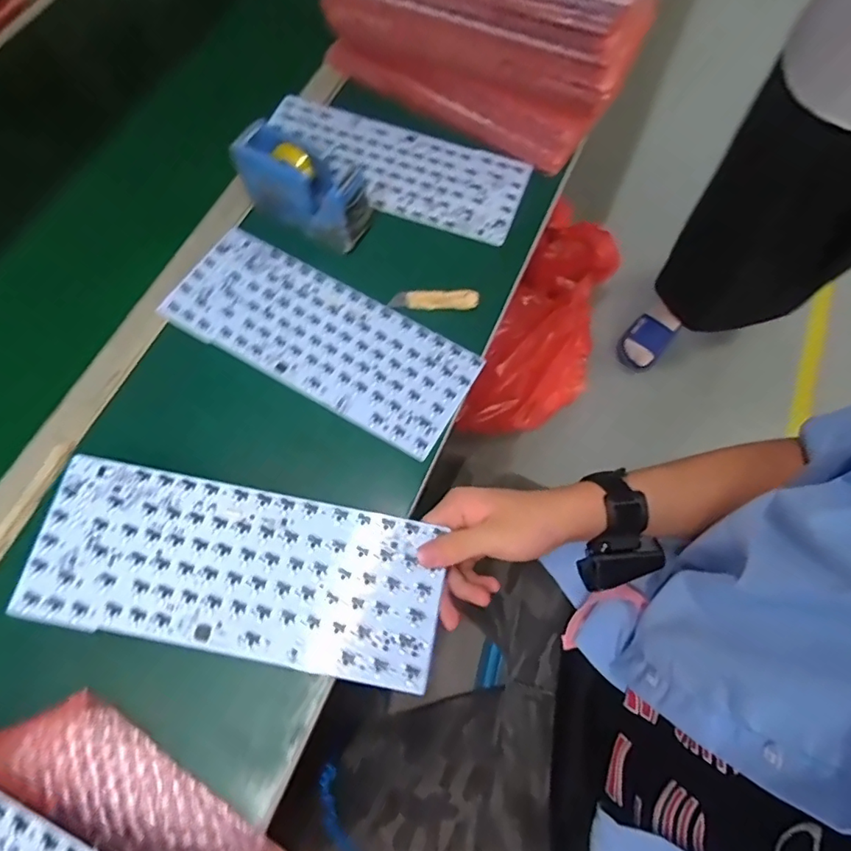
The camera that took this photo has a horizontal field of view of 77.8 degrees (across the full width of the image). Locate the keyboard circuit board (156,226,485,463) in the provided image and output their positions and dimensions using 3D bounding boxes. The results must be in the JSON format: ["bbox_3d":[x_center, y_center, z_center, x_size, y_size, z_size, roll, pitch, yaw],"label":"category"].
[{"bbox_3d":[-0.104,-0.090,0.526,0.304,0.004,0.122,30,72,9],"label":"keyboard circuit board"}]

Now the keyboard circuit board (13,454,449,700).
[{"bbox_3d":[-0.142,0.109,0.402,0.304,0.004,0.120,11,70,2],"label":"keyboard circuit board"}]

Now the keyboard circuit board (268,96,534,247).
[{"bbox_3d":[-0.039,-0.299,0.609,0.303,0.007,0.123,19,71,5],"label":"keyboard circuit board"}]

